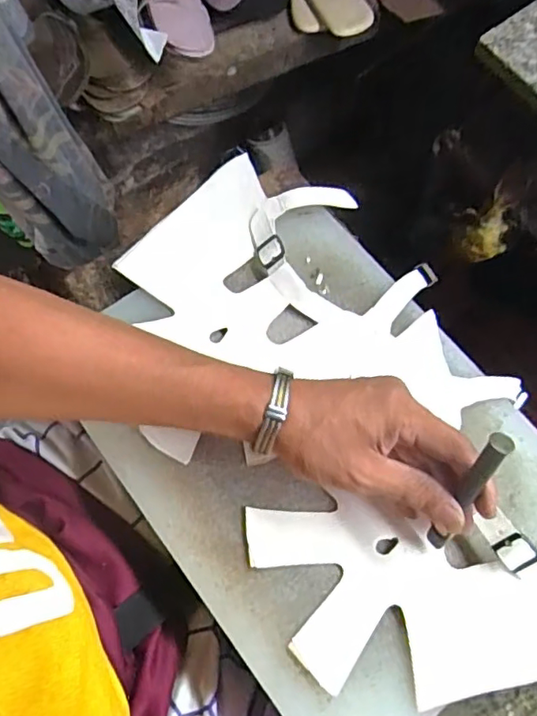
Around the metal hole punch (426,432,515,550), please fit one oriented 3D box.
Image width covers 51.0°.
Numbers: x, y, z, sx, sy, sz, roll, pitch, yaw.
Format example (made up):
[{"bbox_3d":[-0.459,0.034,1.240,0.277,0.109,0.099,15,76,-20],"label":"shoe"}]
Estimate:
[{"bbox_3d":[0.121,0.086,0.345,0.013,0.115,0.011,15,42,4],"label":"metal hole punch"}]

